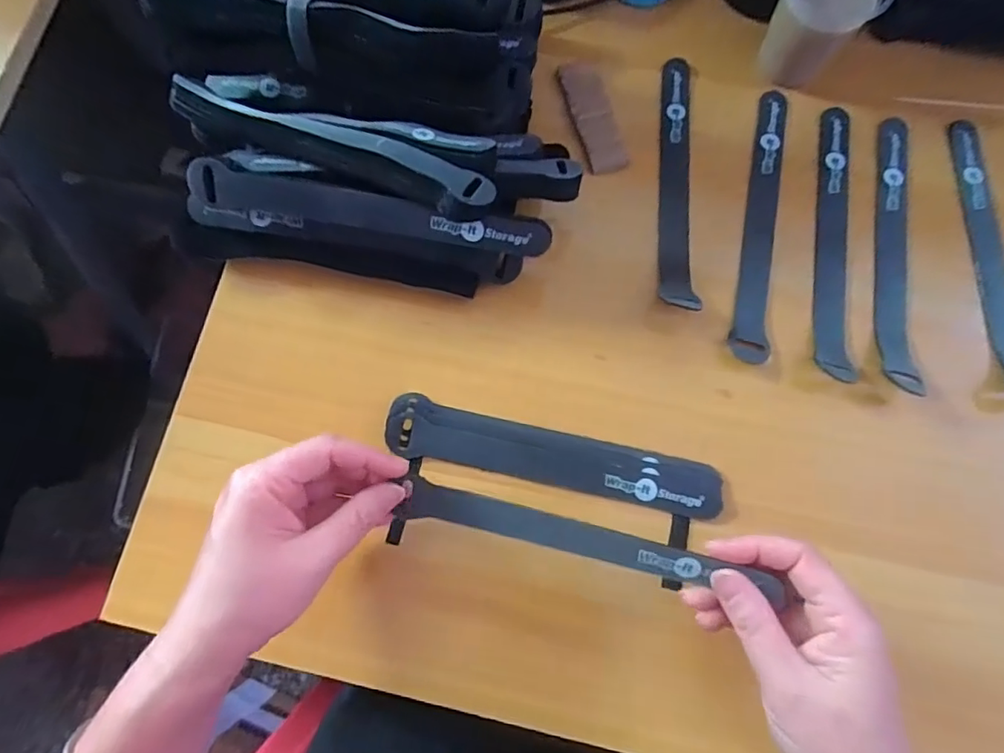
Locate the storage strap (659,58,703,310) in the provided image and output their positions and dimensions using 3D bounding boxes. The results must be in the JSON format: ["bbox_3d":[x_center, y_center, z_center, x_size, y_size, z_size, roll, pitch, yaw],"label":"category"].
[{"bbox_3d":[0.119,-0.137,0.356,0.021,0.017,0.201,5,74,1],"label":"storage strap"}]

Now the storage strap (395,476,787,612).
[{"bbox_3d":[0.046,0.085,0.276,0.181,0.009,0.017,10,73,18],"label":"storage strap"}]

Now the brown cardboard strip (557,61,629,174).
[{"bbox_3d":[0.064,-0.187,0.380,0.030,0.004,0.096,-11,74,-3],"label":"brown cardboard strip"}]

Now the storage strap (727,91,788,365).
[{"bbox_3d":[0.172,-0.105,0.351,0.023,0.004,0.202,12,74,3],"label":"storage strap"}]

